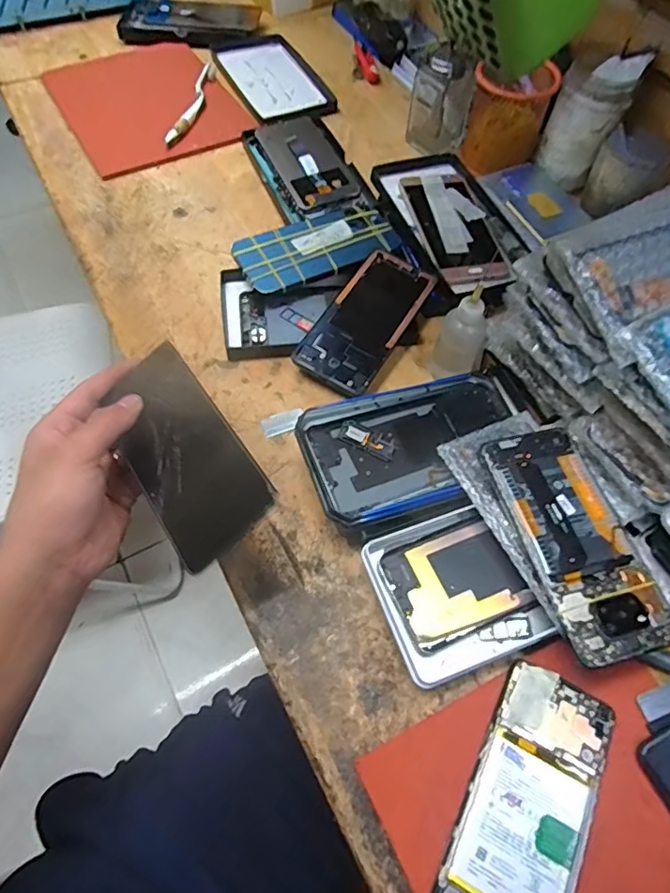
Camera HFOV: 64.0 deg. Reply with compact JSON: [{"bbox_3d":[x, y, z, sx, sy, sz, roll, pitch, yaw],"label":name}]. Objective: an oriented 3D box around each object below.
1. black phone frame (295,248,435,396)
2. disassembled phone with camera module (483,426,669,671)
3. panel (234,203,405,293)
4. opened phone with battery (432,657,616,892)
[{"bbox_3d":[0.030,-0.118,0.488,0.070,0.010,0.152,30,64,14],"label":"black phone frame"},{"bbox_3d":[0.165,0.060,0.370,0.074,0.005,0.164,-14,62,-12],"label":"disassembled phone with camera module"},{"bbox_3d":[-0.015,-0.198,0.533,0.159,0.008,0.076,-24,67,-15],"label":"panel"},{"bbox_3d":[0.115,0.211,0.314,0.068,0.010,0.153,26,63,13],"label":"opened phone with battery"}]

